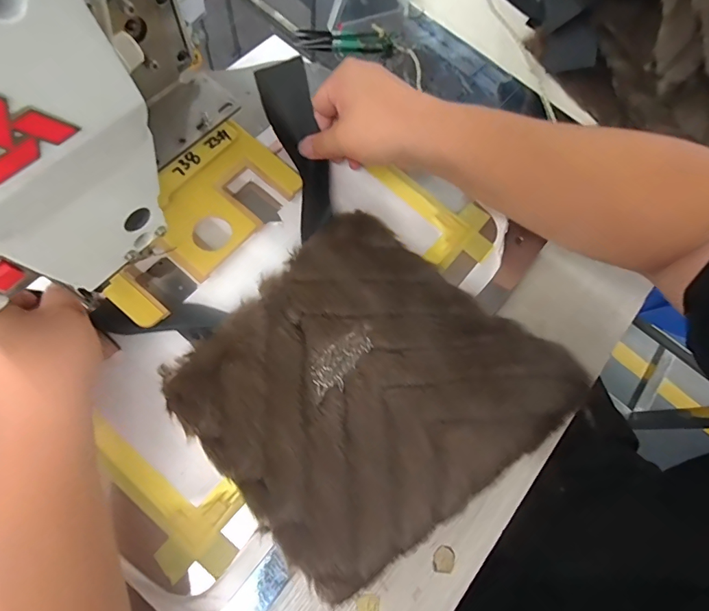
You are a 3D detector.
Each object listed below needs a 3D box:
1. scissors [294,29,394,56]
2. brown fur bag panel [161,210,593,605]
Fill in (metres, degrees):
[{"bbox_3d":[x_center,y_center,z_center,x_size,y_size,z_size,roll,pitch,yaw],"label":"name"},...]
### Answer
[{"bbox_3d":[-0.011,-0.284,0.447,0.102,0.011,0.024,3,70,-1],"label":"scissors"},{"bbox_3d":[0.011,0.061,0.322,0.232,0.019,0.239,43,74,12],"label":"brown fur bag panel"}]

